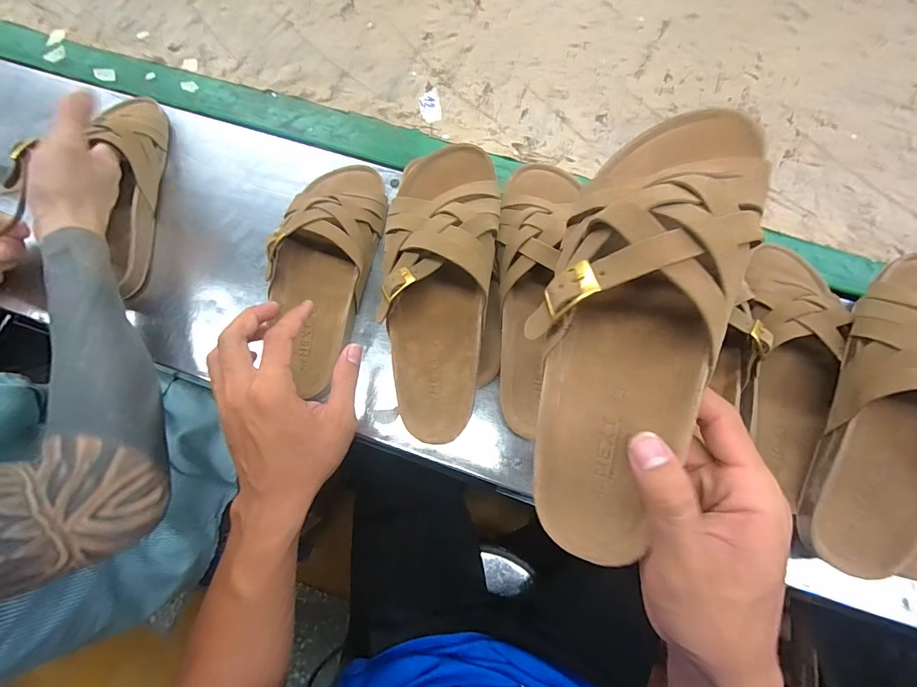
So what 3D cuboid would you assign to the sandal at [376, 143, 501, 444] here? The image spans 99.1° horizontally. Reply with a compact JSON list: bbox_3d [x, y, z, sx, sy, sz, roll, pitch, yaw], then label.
[{"bbox_3d":[-0.019,-0.046,0.343,0.093,0.064,0.261,5,95,0],"label":"sandal"}]

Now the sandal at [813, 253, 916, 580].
[{"bbox_3d":[0.361,0.056,0.298,0.102,0.074,0.263,14,90,4],"label":"sandal"}]

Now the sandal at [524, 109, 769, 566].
[{"bbox_3d":[0.091,-0.018,0.220,0.101,0.075,0.269,16,84,26],"label":"sandal"}]

